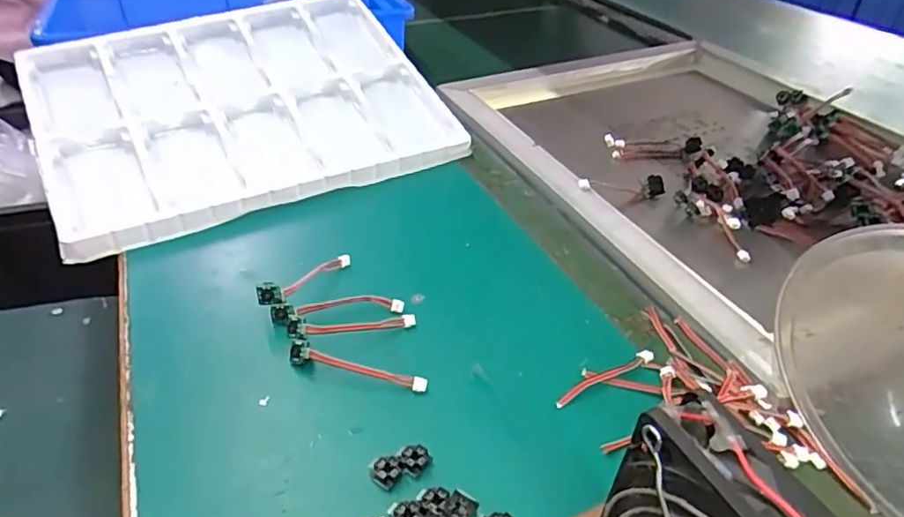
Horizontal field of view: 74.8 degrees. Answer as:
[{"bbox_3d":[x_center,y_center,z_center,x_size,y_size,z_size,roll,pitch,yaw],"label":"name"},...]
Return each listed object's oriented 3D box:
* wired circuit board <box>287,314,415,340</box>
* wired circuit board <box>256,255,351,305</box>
[{"bbox_3d":[-0.064,0.044,0.387,0.082,0.010,0.012,-1,36,-26],"label":"wired circuit board"},{"bbox_3d":[-0.103,0.012,0.422,0.016,0.015,0.080,20,29,22],"label":"wired circuit board"}]

